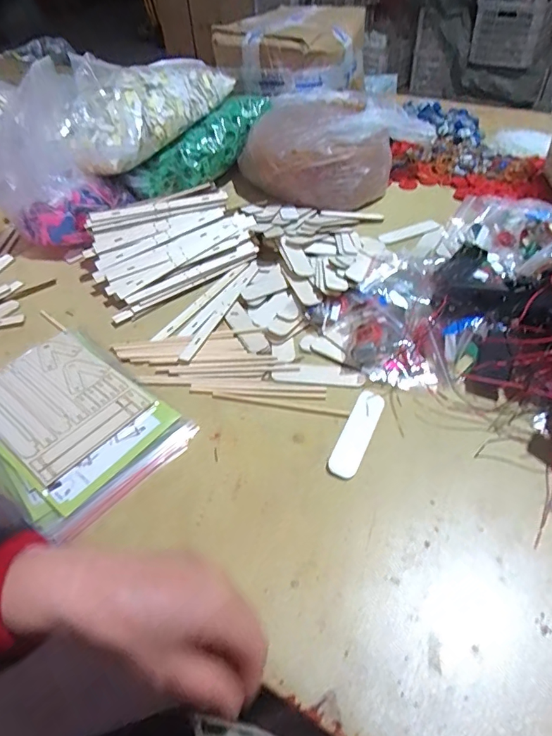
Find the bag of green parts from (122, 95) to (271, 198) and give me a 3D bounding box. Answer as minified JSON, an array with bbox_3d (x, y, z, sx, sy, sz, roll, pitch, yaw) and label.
[{"bbox_3d":[-0.126,-0.374,0.764,0.071,0.087,0.298,28,54,26],"label":"bag of green parts"}]

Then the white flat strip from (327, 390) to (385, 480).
[{"bbox_3d":[0.082,0.064,0.448,0.028,0.004,0.106,23,54,14],"label":"white flat strip"}]

